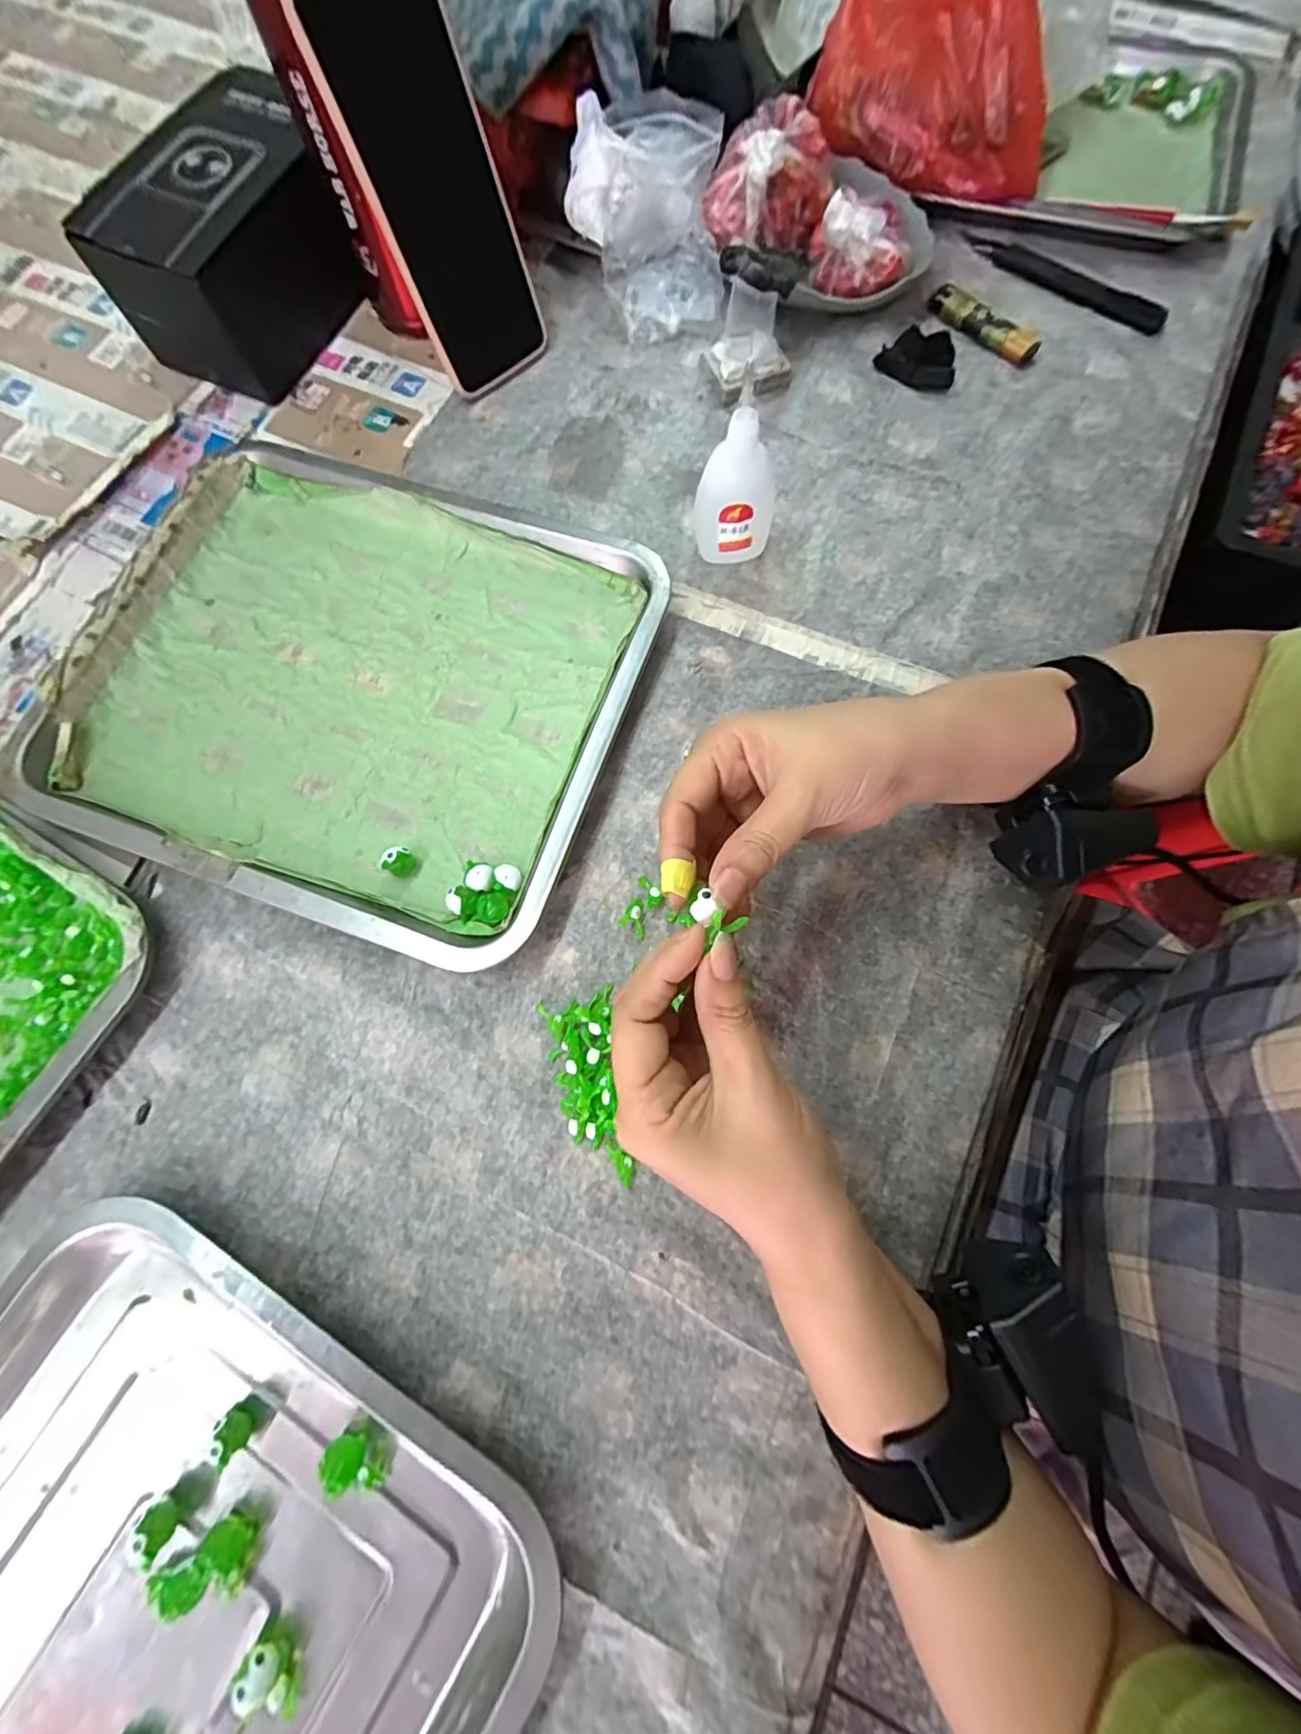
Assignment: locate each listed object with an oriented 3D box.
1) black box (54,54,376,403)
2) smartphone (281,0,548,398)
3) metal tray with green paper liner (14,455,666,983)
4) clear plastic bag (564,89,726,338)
[{"bbox_3d":[-0.264,-0.412,0.383,0.101,0.079,0.162,26,77,8],"label":"black box"},{"bbox_3d":[-0.122,-0.383,0.331,0.075,0.162,0.013,-40,57,-9],"label":"smartphone"},{"bbox_3d":[-0.167,-0.106,0.327,0.302,0.021,0.258,18,77,6],"label":"metal tray with green paper liner"},{"bbox_3d":[-0.003,-0.434,0.385,0.097,0.070,0.104,-3,75,1],"label":"clear plastic bag"}]

